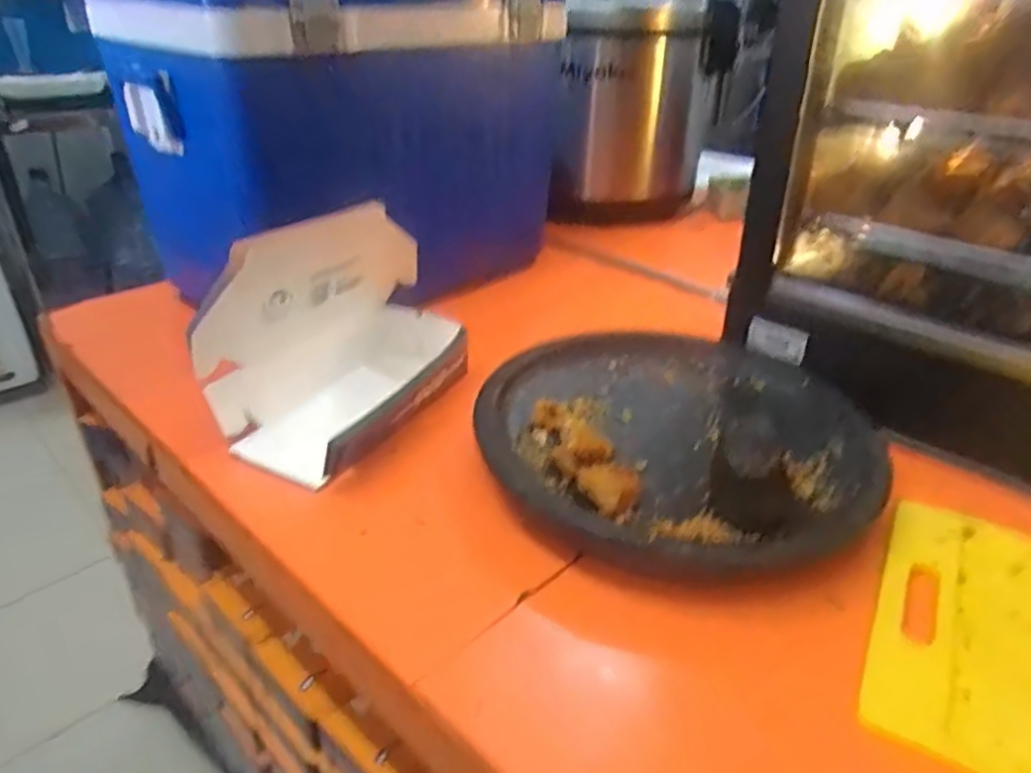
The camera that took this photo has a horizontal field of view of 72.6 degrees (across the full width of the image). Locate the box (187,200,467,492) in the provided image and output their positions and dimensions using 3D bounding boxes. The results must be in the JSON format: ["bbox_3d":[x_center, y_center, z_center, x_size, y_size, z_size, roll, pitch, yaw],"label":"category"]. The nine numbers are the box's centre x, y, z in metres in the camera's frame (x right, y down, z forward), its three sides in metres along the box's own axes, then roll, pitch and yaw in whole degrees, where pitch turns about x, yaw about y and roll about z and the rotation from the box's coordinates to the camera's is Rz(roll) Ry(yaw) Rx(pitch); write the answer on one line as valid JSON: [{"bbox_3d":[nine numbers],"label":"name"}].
[{"bbox_3d":[-0.146,-0.052,0.699,0.158,0.191,0.281,20,35,28],"label":"box"}]

